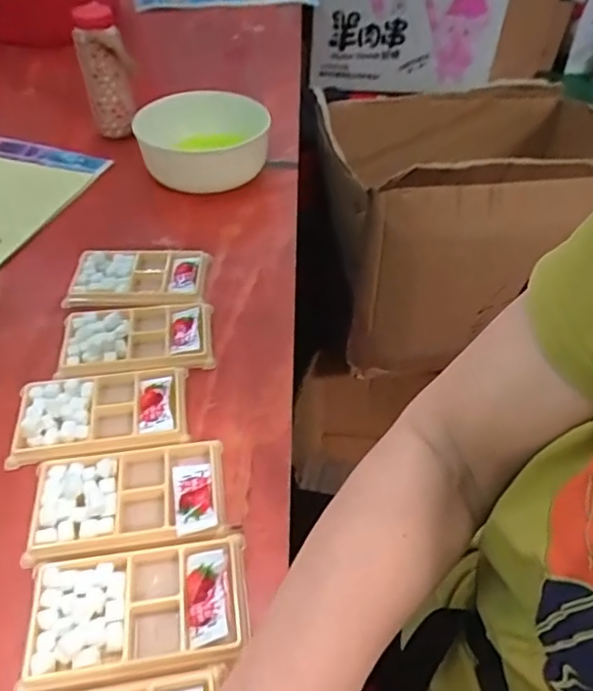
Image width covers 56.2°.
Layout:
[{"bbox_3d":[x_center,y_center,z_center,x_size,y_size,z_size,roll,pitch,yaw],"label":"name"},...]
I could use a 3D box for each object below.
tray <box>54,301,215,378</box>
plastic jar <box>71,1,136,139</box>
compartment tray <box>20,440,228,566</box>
[{"bbox_3d":[-0.148,-0.010,0.511,0.137,0.015,0.079,-5,48,-7],"label":"tray"},{"bbox_3d":[-0.256,-0.365,0.745,0.059,0.169,0.069,-13,49,-12],"label":"plastic jar"},{"bbox_3d":[-0.121,0.109,0.403,0.134,0.013,0.075,-6,48,-8],"label":"compartment tray"}]

